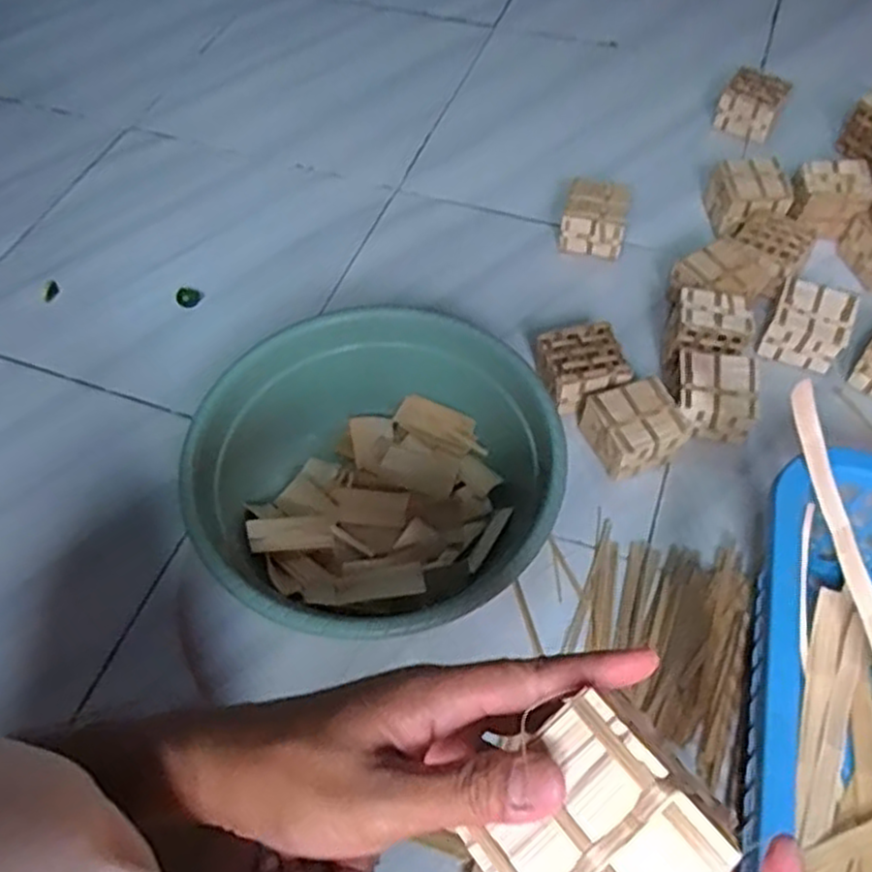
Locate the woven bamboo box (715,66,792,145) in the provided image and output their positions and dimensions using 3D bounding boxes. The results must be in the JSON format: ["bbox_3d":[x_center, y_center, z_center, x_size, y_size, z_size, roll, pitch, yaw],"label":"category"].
[{"bbox_3d":[0.394,-0.411,0.927,0.073,0.055,0.070,26,64,19],"label":"woven bamboo box"}]

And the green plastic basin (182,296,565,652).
[{"bbox_3d":[-0.049,0.026,0.653,0.285,0.114,0.262,-1,60,1],"label":"green plastic basin"}]

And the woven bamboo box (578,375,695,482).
[{"bbox_3d":[0.184,-0.006,0.695,0.078,0.058,0.079,-22,60,-9],"label":"woven bamboo box"}]

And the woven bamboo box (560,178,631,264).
[{"bbox_3d":[0.179,-0.245,0.839,0.068,0.060,0.075,11,58,8],"label":"woven bamboo box"}]

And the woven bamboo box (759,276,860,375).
[{"bbox_3d":[0.372,-0.111,0.747,0.072,0.052,0.070,22,60,15],"label":"woven bamboo box"}]

